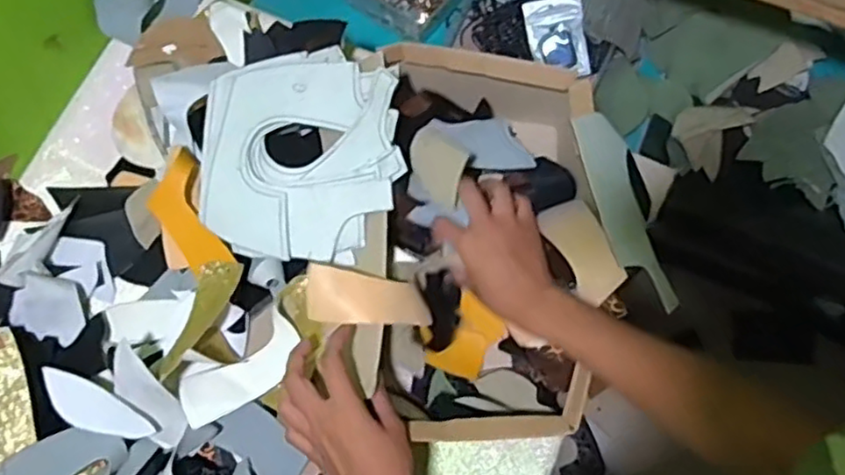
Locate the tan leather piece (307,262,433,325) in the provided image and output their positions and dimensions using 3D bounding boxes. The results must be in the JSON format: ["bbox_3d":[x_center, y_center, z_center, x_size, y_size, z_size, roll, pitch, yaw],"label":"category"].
[{"bbox_3d":[-0.044,0.052,0.553,0.105,0.016,0.042,11,71,-12],"label":"tan leather piece"}]

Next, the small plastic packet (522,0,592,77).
[{"bbox_3d":[0.165,-0.245,0.814,0.068,0.015,0.096,-10,92,9],"label":"small plastic packet"}]

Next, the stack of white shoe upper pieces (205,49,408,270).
[{"bbox_3d":[-0.116,-0.076,0.611,0.199,0.035,0.192,-6,79,15],"label":"stack of white shoe upper pieces"}]

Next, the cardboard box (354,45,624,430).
[{"bbox_3d":[0.058,0.010,0.610,0.191,0.120,0.335,5,71,0],"label":"cardboard box"}]

